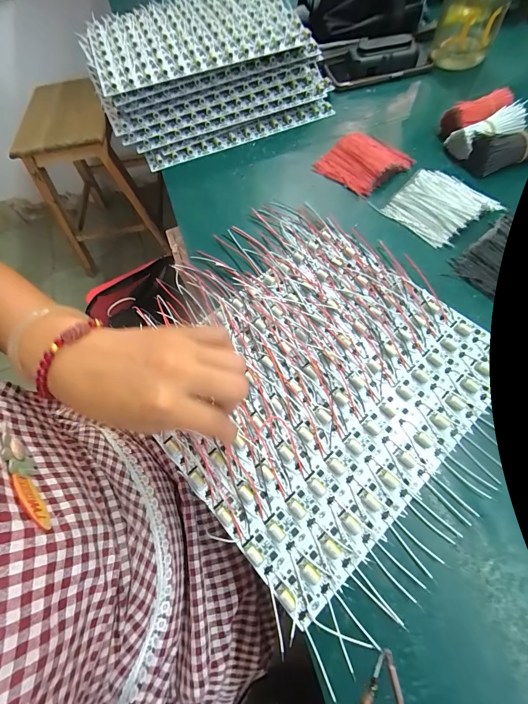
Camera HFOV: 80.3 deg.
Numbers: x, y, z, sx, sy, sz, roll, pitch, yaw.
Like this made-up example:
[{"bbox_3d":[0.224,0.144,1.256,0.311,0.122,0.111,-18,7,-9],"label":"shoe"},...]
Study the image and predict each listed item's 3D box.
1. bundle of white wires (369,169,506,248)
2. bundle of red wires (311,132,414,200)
[{"bbox_3d":[0.205,-0.173,0.367,0.092,0.022,0.093,-40,69,-15],"label":"bundle of white wires"},{"bbox_3d":[0.129,-0.252,0.412,0.089,0.021,0.095,-41,70,-16],"label":"bundle of red wires"}]

